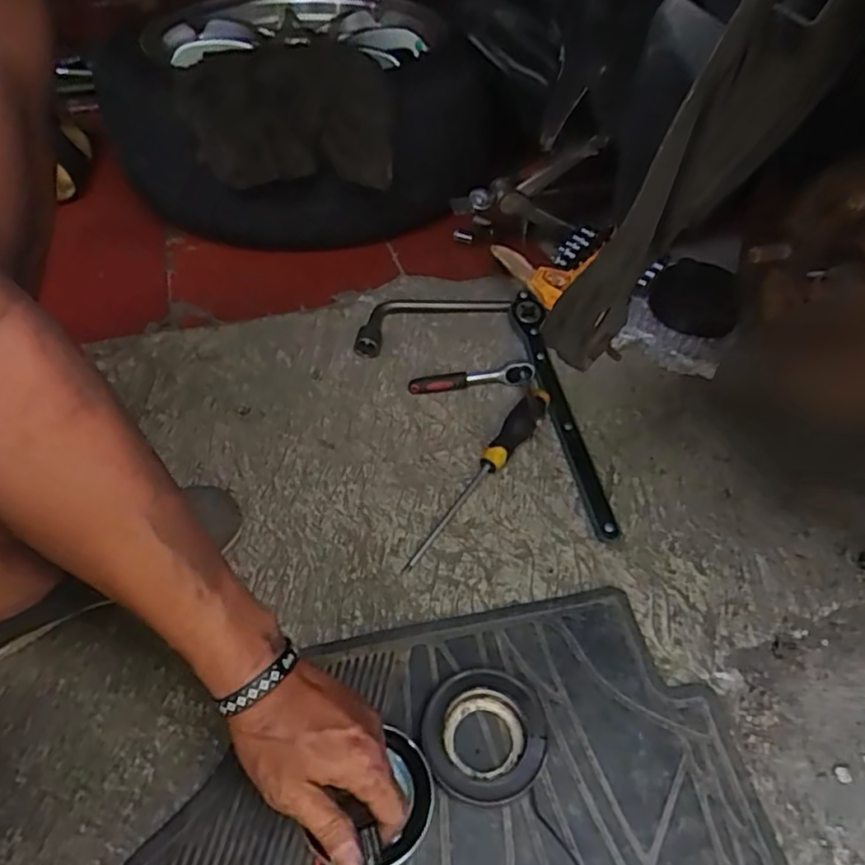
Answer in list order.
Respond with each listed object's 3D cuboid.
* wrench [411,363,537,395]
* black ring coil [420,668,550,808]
[{"bbox_3d":[0.044,-0.062,0.737,0.139,0.024,0.024,-2,51,-3],"label":"wrench"},{"bbox_3d":[0.039,0.233,0.499,0.091,0.033,0.089,0,51,0],"label":"black ring coil"}]

